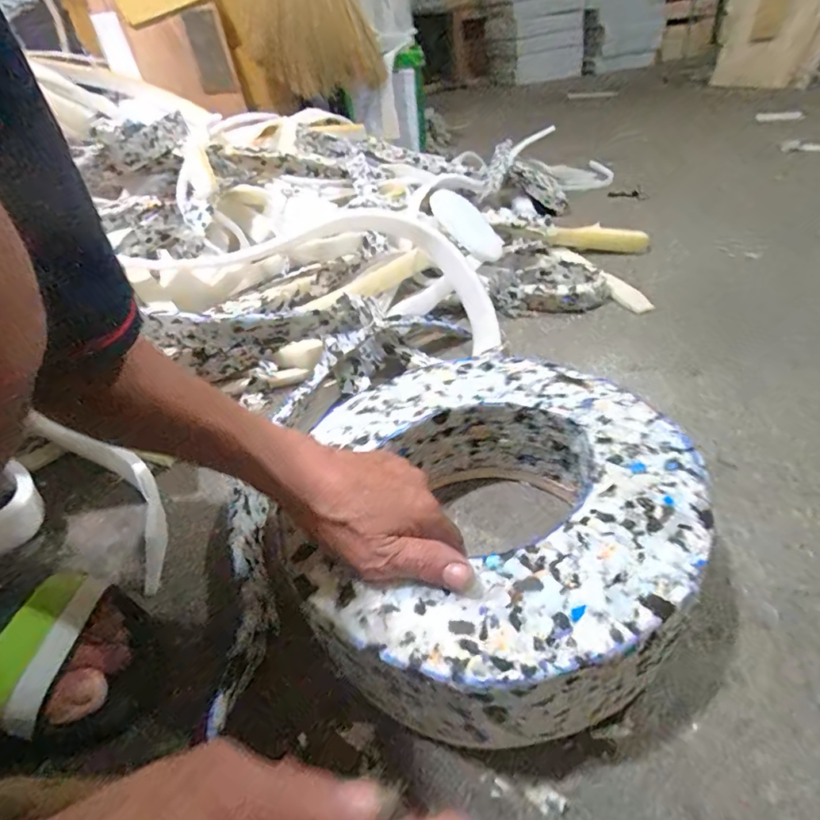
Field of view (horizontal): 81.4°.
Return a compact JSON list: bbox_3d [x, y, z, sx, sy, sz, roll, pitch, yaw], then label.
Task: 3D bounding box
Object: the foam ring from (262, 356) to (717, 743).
[{"bbox_3d":[0.057,0.076,0.374,0.287,0.079,0.284,-4,37,3],"label":"foam ring"}]

